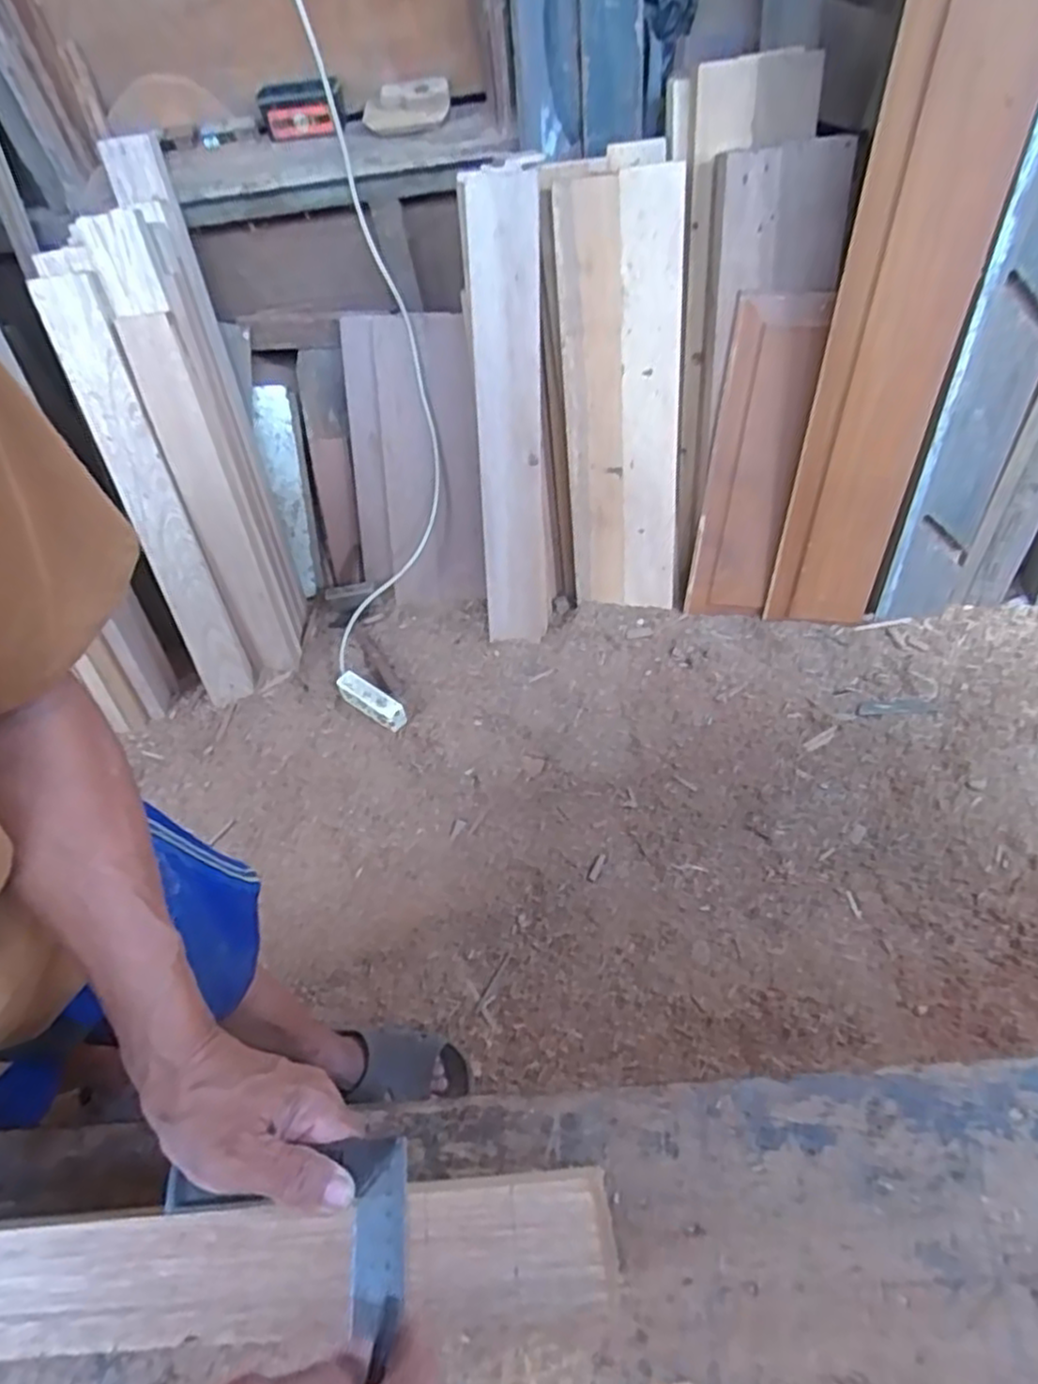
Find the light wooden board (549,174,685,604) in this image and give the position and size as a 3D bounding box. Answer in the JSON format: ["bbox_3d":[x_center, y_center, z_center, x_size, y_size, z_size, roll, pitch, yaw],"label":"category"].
[{"bbox_3d":[0.186,-0.476,1.291,0.204,0.753,0.047,-9,40,0],"label":"light wooden board"}]

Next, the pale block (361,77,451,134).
[{"bbox_3d":[-0.182,-0.933,1.141,0.148,0.058,0.029,1,54,20],"label":"pale block"}]

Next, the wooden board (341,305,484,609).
[{"bbox_3d":[-0.223,-0.450,1.460,0.294,0.552,0.031,9,28,23],"label":"wooden board"}]

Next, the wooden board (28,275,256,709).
[{"bbox_3d":[-0.644,-0.306,1.281,0.099,0.747,0.024,-14,31,-6],"label":"wooden board"}]

